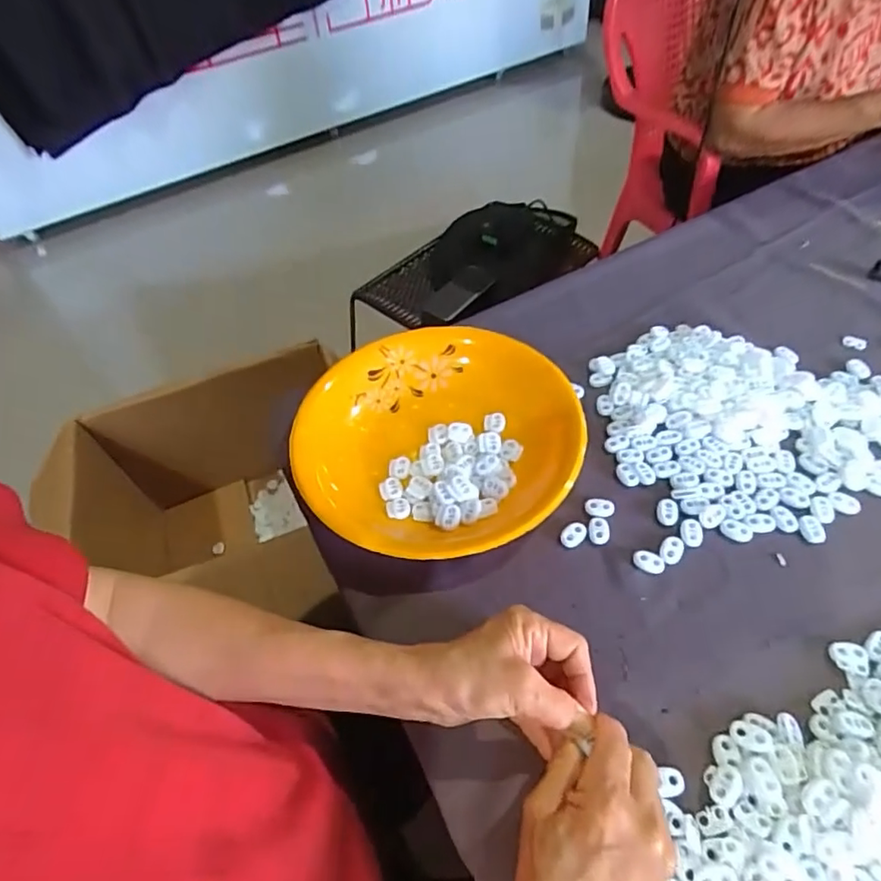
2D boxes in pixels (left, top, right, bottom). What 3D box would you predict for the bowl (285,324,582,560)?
[{"bbox_3d":[0.001,-0.005,0.491,0.231,0.040,0.239,-3,51,4],"label":"bowl"}]

